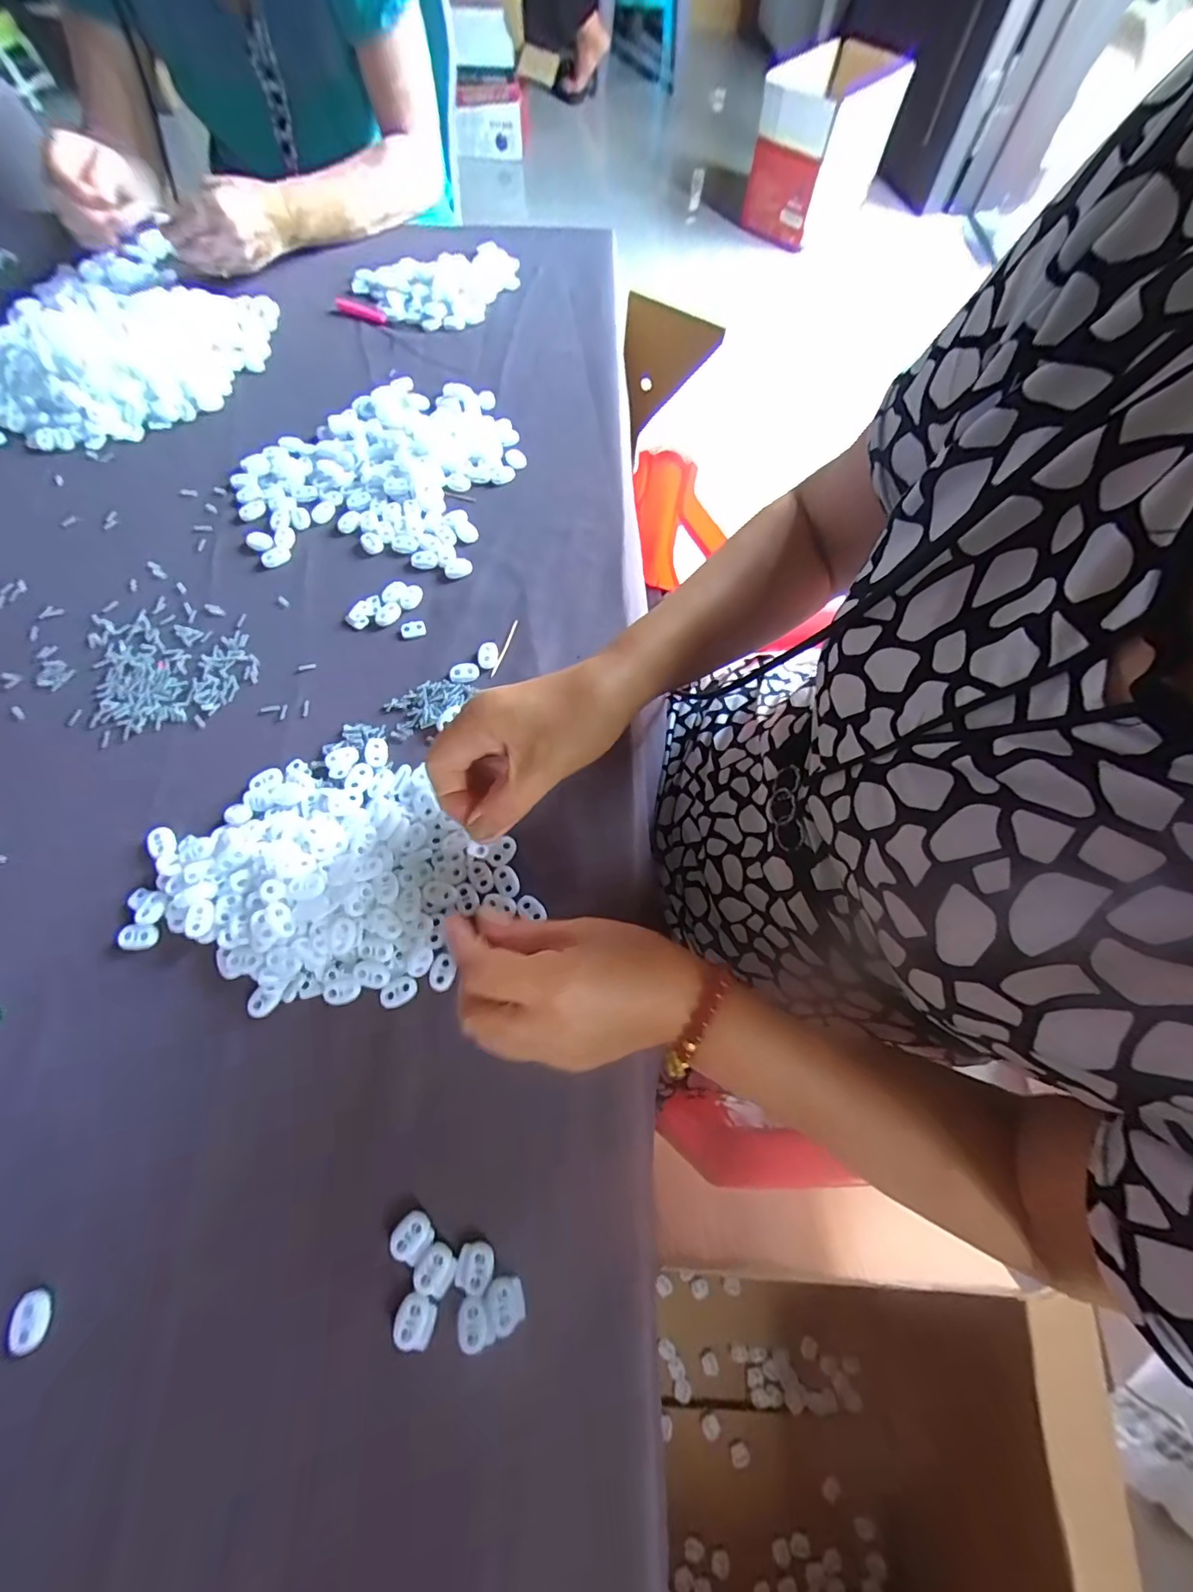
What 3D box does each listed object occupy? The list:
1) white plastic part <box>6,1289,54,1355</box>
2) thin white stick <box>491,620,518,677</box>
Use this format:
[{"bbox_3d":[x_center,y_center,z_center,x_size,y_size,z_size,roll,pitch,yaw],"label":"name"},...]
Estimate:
[{"bbox_3d":[-0.288,0.266,0.268,0.016,0.006,0.024,-8,69,-6],"label":"white plastic part"},{"bbox_3d":[-0.074,-0.121,0.430,0.005,0.004,0.058,14,69,3],"label":"thin white stick"}]

